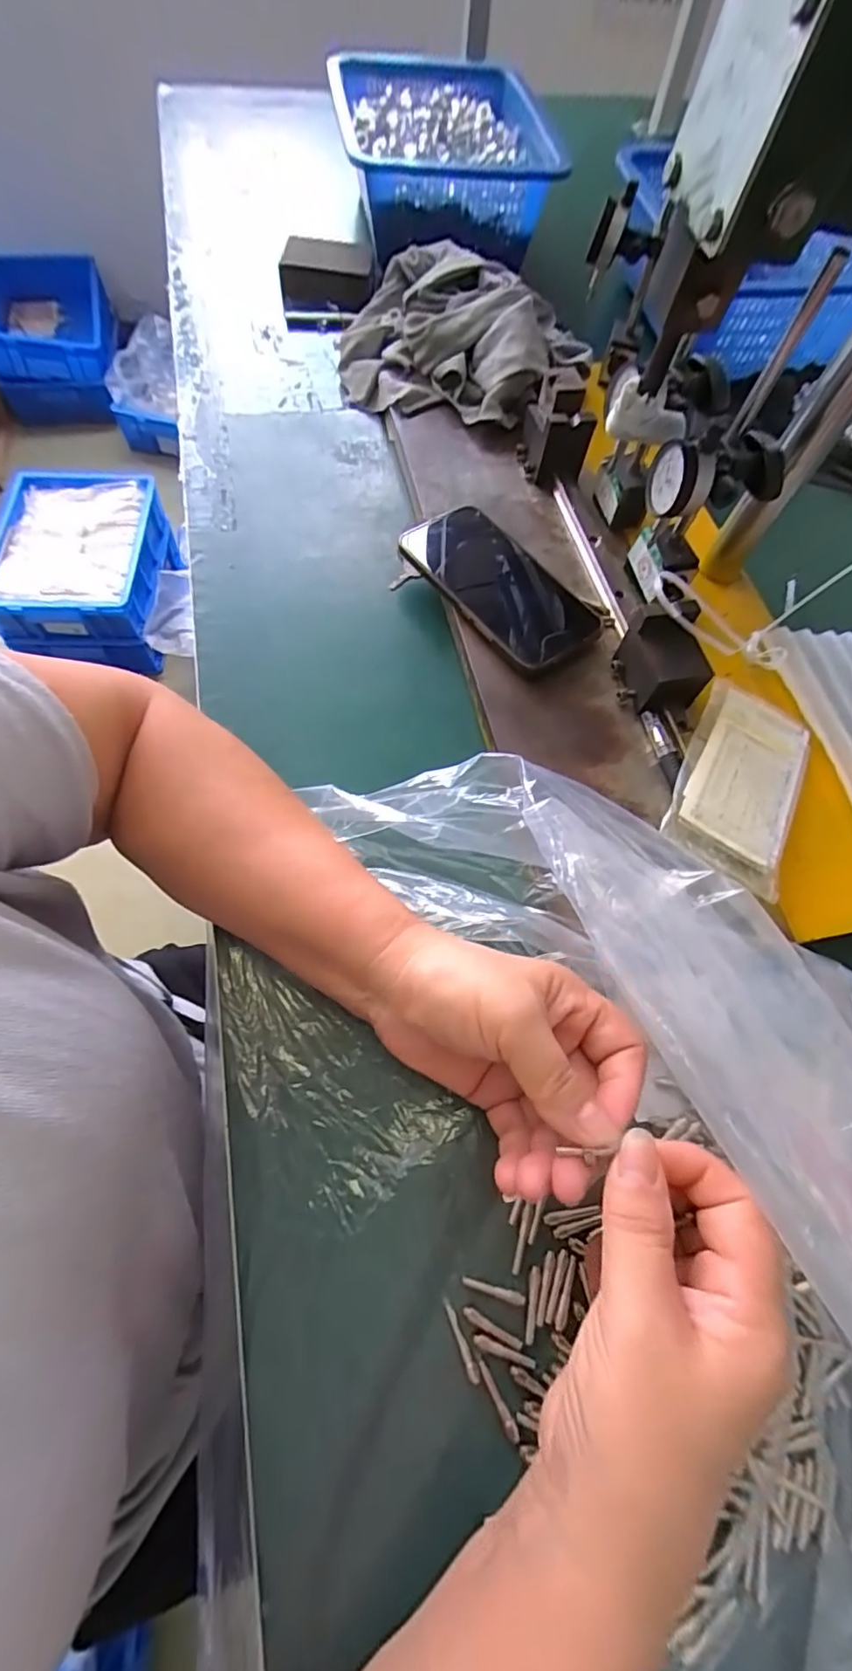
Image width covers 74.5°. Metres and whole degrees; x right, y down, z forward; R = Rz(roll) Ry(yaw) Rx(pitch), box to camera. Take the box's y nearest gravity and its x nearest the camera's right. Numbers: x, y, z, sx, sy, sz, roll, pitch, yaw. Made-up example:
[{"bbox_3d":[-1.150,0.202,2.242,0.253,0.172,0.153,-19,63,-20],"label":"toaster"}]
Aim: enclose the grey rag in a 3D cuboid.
[{"bbox_3d":[0.031,-0.464,0.531,0.240,0.079,0.185,17,65,4],"label":"grey rag"}]

